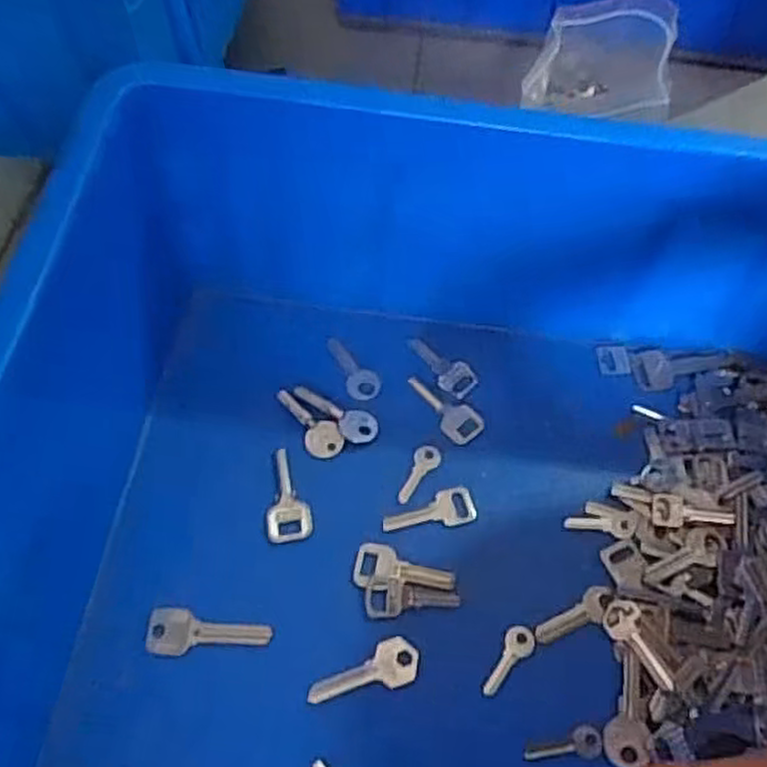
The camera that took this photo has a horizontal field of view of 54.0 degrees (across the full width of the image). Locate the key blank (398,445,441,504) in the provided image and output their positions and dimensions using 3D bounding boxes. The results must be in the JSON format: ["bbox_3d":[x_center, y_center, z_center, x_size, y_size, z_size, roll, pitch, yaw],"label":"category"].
[{"bbox_3d":[0.019,0.050,0.426,0.014,0.004,0.038,31,64,19],"label":"key blank"}]

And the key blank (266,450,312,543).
[{"bbox_3d":[-0.054,0.060,0.413,0.024,0.004,0.053,-9,58,-4],"label":"key blank"}]

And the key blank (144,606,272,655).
[{"bbox_3d":[-0.088,0.125,0.375,0.061,0.004,0.022,4,59,4],"label":"key blank"}]

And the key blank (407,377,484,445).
[{"bbox_3d":[0.036,0.013,0.446,0.023,0.004,0.053,-38,64,-19],"label":"key blank"}]

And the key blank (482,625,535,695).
[{"bbox_3d":[0.063,0.138,0.376,0.014,0.004,0.038,31,64,19],"label":"key blank"}]

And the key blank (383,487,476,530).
[{"bbox_3d":[0.025,0.070,0.413,0.052,0.004,0.021,-12,59,-5],"label":"key blank"}]

